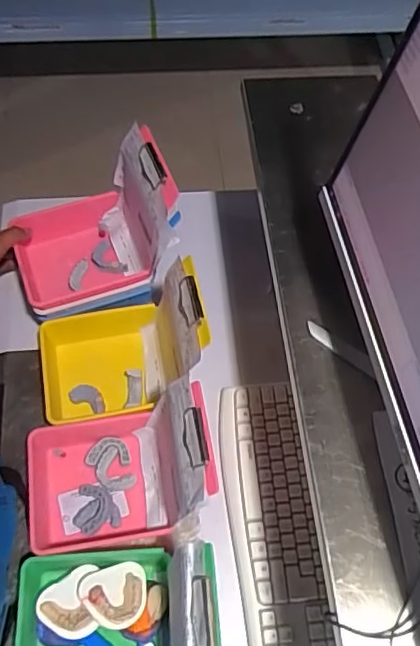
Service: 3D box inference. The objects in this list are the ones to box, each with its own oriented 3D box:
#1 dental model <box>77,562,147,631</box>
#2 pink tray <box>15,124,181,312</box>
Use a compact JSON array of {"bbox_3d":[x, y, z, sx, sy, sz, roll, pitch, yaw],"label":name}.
[{"bbox_3d":[-0.109,0.315,0.658,0.074,0.029,0.066,-15,64,-9],"label":"dental model"},{"bbox_3d":[-0.164,-0.135,0.770,0.213,0.182,0.163,-19,65,-11],"label":"pink tray"}]

